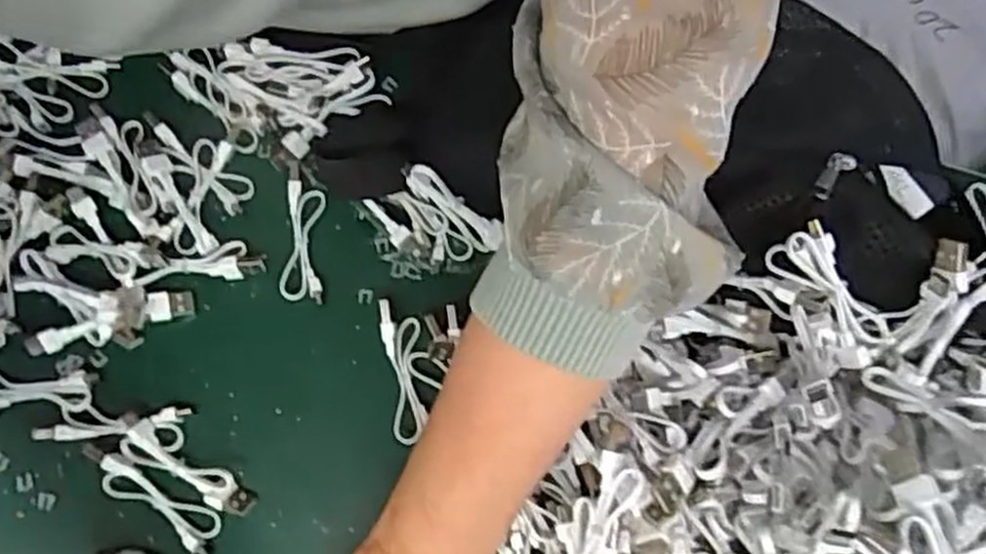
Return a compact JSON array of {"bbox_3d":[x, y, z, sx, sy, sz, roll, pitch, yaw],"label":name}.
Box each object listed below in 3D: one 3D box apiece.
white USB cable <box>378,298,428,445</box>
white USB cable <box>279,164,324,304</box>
[{"bbox_3d":[-0.047,0.048,0.404,0.019,0.012,0.073,-6,76,-1],"label":"white USB cable"},{"bbox_3d":[-0.104,-0.023,0.425,0.022,0.009,0.076,-3,76,0],"label":"white USB cable"}]

